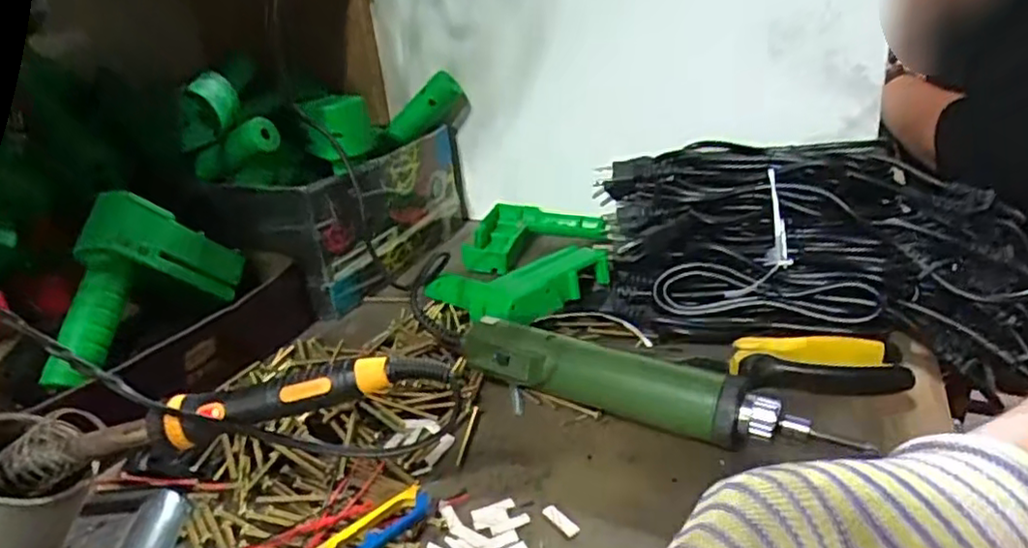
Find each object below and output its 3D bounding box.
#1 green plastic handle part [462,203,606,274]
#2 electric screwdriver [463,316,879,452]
[{"bbox_3d":[0.020,-0.042,0.688,0.138,0.031,0.108,-5,24,1],"label":"green plastic handle part"},{"bbox_3d":[0.078,0.073,0.406,0.239,0.042,0.035,9,27,28],"label":"electric screwdriver"}]

